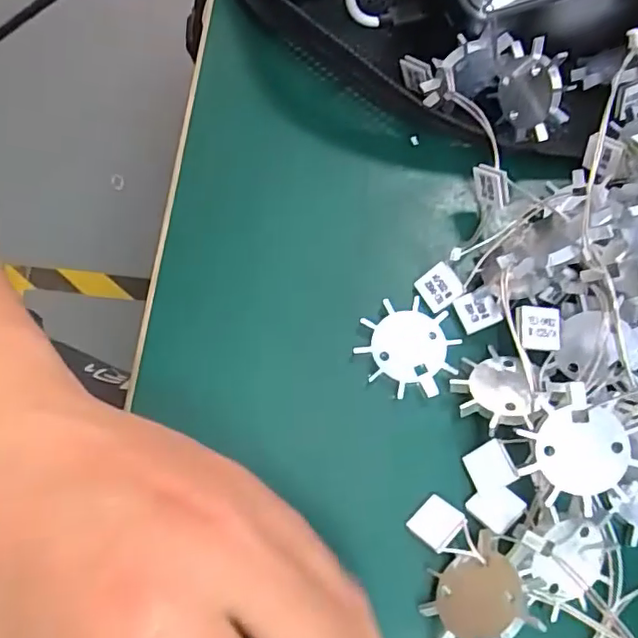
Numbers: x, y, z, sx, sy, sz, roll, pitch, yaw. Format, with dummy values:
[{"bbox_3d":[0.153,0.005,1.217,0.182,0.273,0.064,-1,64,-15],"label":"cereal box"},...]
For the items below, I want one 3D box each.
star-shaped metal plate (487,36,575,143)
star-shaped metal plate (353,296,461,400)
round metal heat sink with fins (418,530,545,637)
[{"bbox_3d":[0.090,-0.096,0.247,0.006,0.038,0.034,-28,62,-30],"label":"star-shaped metal plate"},{"bbox_3d":[0.035,0.011,0.231,0.036,0.004,0.037,31,71,8],"label":"star-shaped metal plate"},{"bbox_3d":[0.050,0.091,0.188,0.034,0.004,0.035,-27,36,22],"label":"round metal heat sink with fins"}]

